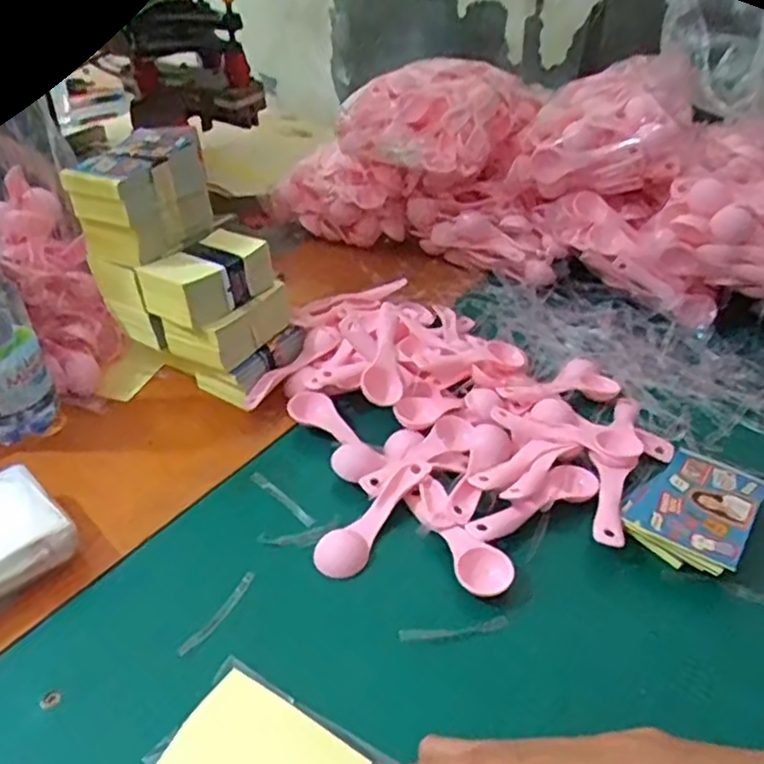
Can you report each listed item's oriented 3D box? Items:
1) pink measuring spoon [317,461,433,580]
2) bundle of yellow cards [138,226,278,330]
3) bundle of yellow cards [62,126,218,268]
[{"bbox_3d":[-0.003,0.095,0.489,0.032,0.022,0.112,26,43,30],"label":"pink measuring spoon"},{"bbox_3d":[-0.147,-0.090,0.577,0.073,0.043,0.094,24,42,28],"label":"bundle of yellow cards"},{"bbox_3d":[-0.200,-0.158,0.575,0.061,0.081,0.104,19,40,23],"label":"bundle of yellow cards"}]

